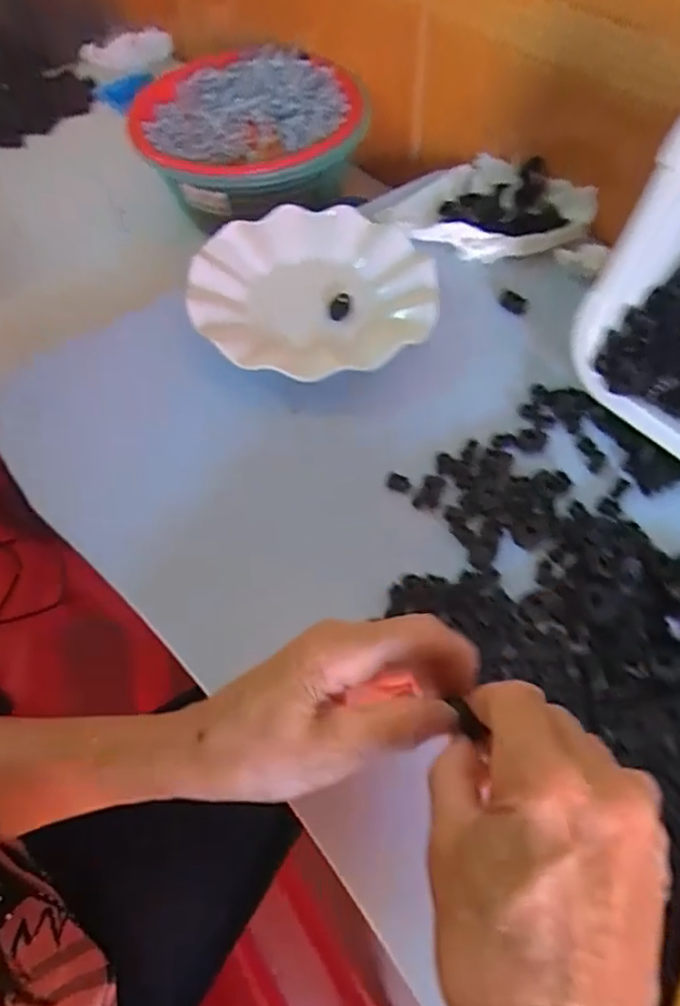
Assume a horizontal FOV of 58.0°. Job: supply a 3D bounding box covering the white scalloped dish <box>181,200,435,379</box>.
[{"bbox_3d":[-0.021,-0.157,0.468,0.175,0.028,0.178,-1,57,2],"label":"white scalloped dish"}]

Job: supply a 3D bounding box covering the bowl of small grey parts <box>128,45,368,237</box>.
[{"bbox_3d":[-0.100,-0.392,0.642,0.235,0.074,0.238,-1,57,2],"label":"bowl of small grey parts"}]

